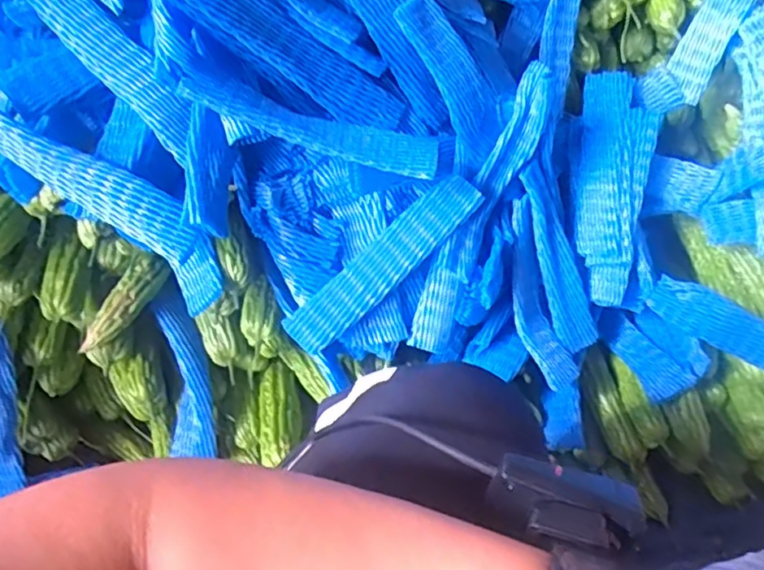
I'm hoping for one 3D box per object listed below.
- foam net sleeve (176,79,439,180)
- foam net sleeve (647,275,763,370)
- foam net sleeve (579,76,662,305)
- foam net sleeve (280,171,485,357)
[{"bbox_3d":[-0.063,-0.148,0.585,0.243,0.026,0.053,13,45,-19],"label":"foam net sleeve"},{"bbox_3d":[0.443,0.064,0.748,0.246,0.056,0.045,26,49,-3],"label":"foam net sleeve"},{"bbox_3d":[0.296,-0.124,0.771,0.105,0.039,0.294,6,81,2],"label":"foam net sleeve"},{"bbox_3d":[0.004,-0.022,0.645,0.241,0.021,0.052,-42,102,-6],"label":"foam net sleeve"}]

